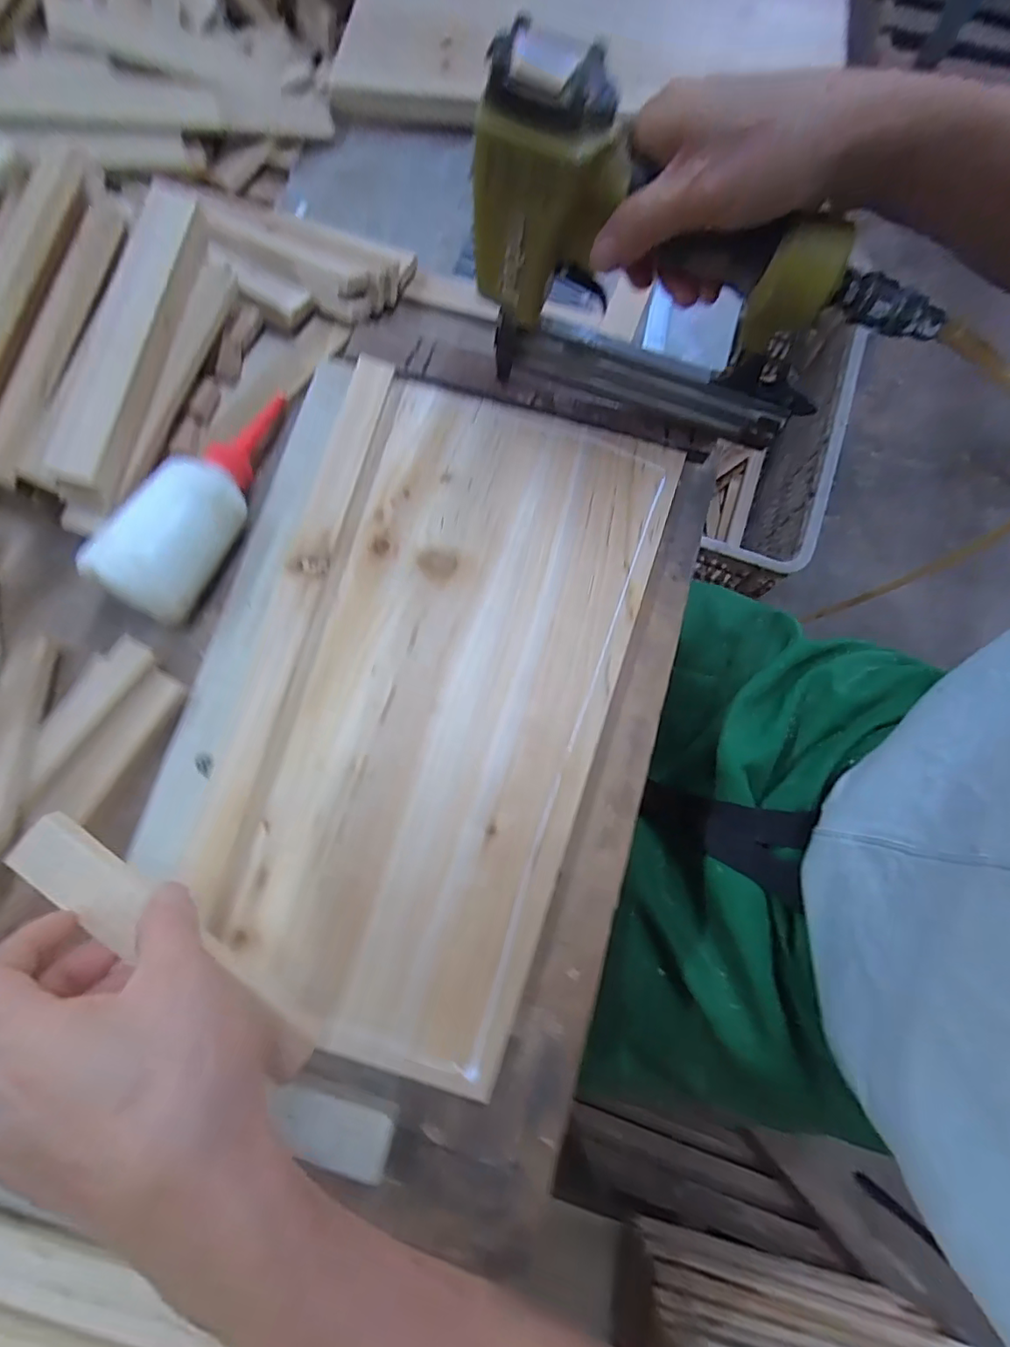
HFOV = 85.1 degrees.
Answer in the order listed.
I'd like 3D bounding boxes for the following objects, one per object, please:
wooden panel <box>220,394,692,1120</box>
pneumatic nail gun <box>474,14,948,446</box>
[{"bbox_3d":[-0.034,0.005,0.354,0.198,0.017,0.414,18,74,4],"label":"wooden panel"},{"bbox_3d":[0.103,-0.207,0.305,0.236,0.170,0.051,21,75,5],"label":"pneumatic nail gun"}]

